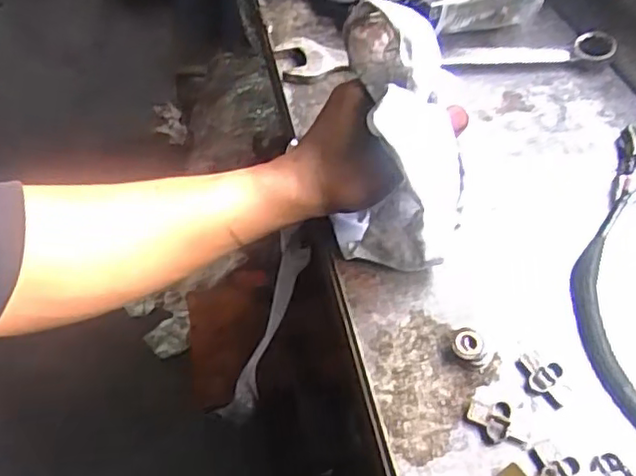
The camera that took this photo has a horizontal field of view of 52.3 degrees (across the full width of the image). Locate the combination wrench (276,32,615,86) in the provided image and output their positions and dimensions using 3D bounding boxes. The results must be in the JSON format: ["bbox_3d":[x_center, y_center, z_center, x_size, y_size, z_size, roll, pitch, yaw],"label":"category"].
[{"bbox_3d":[0.106,-0.146,0.523,0.268,0.017,0.040,-4,57,-4],"label":"combination wrench"}]

